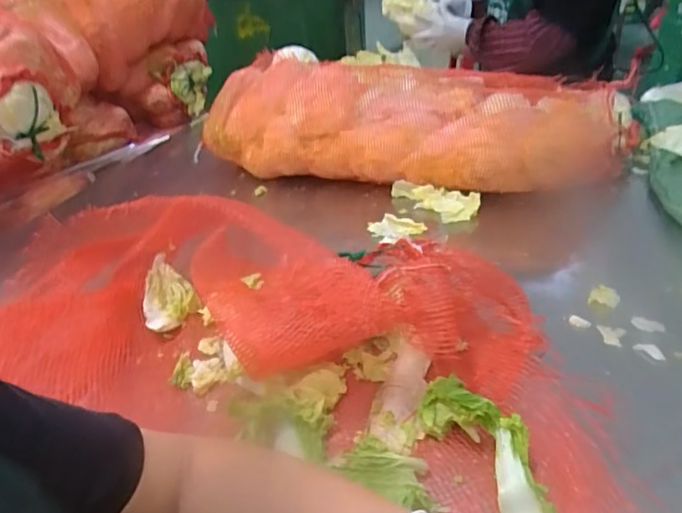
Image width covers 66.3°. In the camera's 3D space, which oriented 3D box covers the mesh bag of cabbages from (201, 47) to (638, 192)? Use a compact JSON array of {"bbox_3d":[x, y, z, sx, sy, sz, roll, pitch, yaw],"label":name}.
[{"bbox_3d":[0.130,-0.257,1.012,0.774,0.204,0.254,7,34,20],"label":"mesh bag of cabbages"}]

